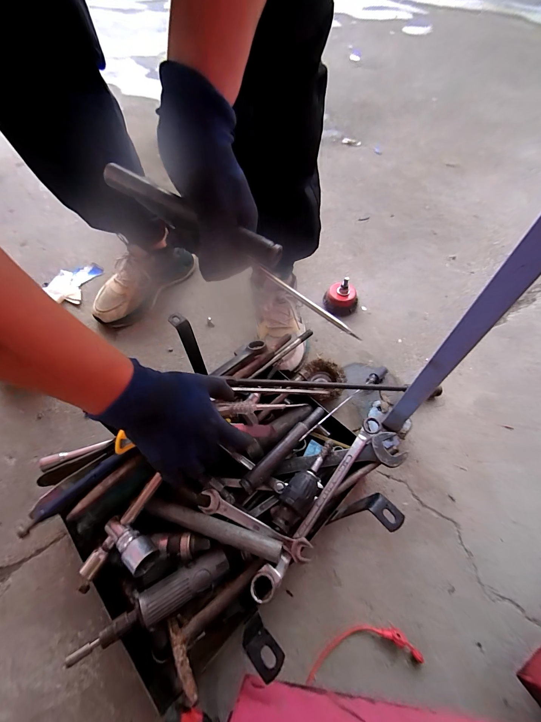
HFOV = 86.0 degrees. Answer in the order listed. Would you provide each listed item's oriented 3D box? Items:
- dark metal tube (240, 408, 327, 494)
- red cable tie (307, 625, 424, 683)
[{"bbox_3d":[0.019,0.117,0.399,0.019,0.024,0.151,41,65,20],"label":"dark metal tube"},{"bbox_3d":[0.099,0.319,0.320,0.122,0.019,0.036,-7,59,-6],"label":"red cable tie"}]

